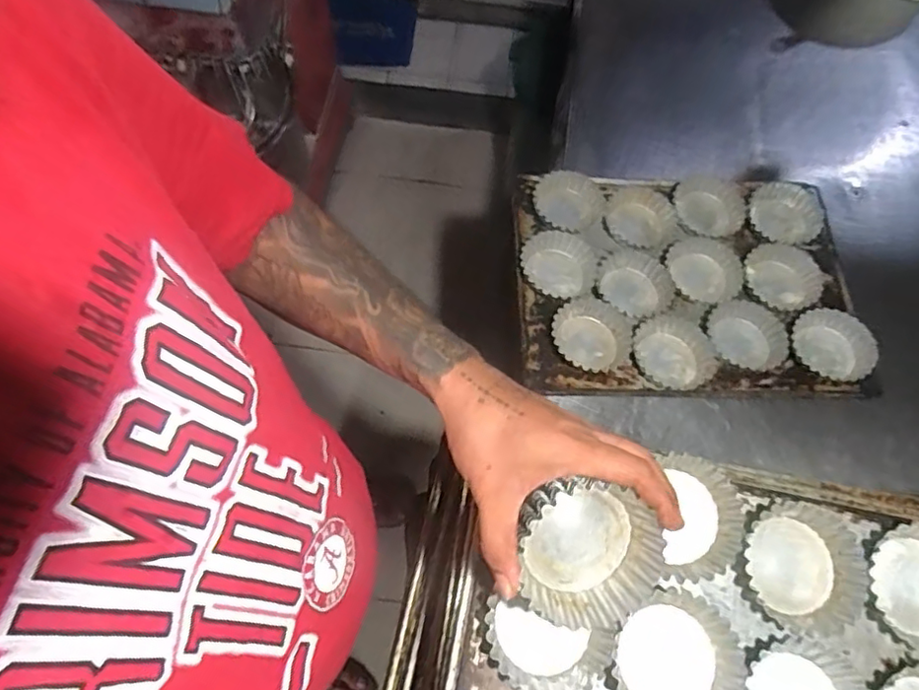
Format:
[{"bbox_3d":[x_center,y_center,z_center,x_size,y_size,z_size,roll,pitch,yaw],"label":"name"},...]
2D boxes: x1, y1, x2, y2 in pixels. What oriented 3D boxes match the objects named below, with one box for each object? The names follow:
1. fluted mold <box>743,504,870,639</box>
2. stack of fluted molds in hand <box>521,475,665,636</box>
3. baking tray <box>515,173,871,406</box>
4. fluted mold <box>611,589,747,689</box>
[{"bbox_3d":[0.285,0.181,0.494,0.094,0.029,0.103,1,66,-3],"label":"fluted mold"},{"bbox_3d":[0.079,0.134,0.405,0.094,0.052,0.104,-44,106,1],"label":"stack of fluted molds in hand"},{"bbox_3d":[0.294,-0.090,0.784,0.437,0.028,0.327,0,66,-3],"label":"baking tray"},{"bbox_3d":[0.166,0.245,0.455,0.097,0.030,0.100,1,66,-3],"label":"fluted mold"}]

